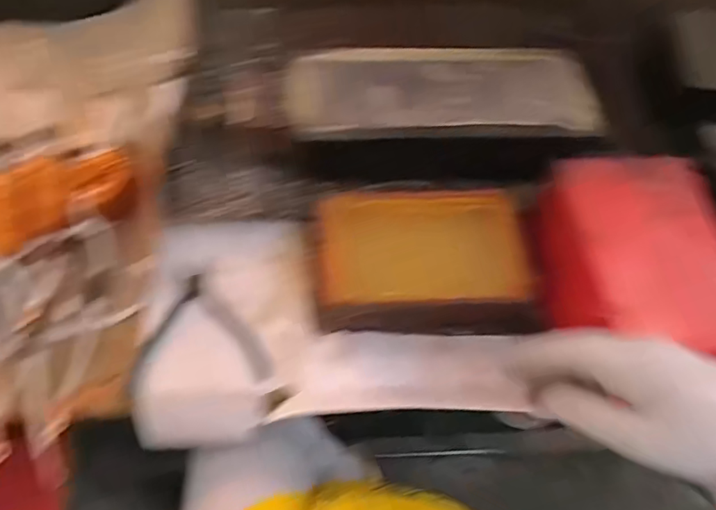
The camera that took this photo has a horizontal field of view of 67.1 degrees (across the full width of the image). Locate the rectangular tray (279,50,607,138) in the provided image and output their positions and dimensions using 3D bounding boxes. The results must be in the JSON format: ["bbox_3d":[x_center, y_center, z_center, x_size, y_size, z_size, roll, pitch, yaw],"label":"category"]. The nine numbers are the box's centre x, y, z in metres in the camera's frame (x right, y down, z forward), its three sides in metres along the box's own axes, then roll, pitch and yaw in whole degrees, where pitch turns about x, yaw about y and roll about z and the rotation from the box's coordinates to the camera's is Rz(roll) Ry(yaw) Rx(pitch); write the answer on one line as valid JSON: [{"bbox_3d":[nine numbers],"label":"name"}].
[{"bbox_3d":[0.097,-0.196,0.634,0.353,0.037,0.121,1,60,-2],"label":"rectangular tray"}]

